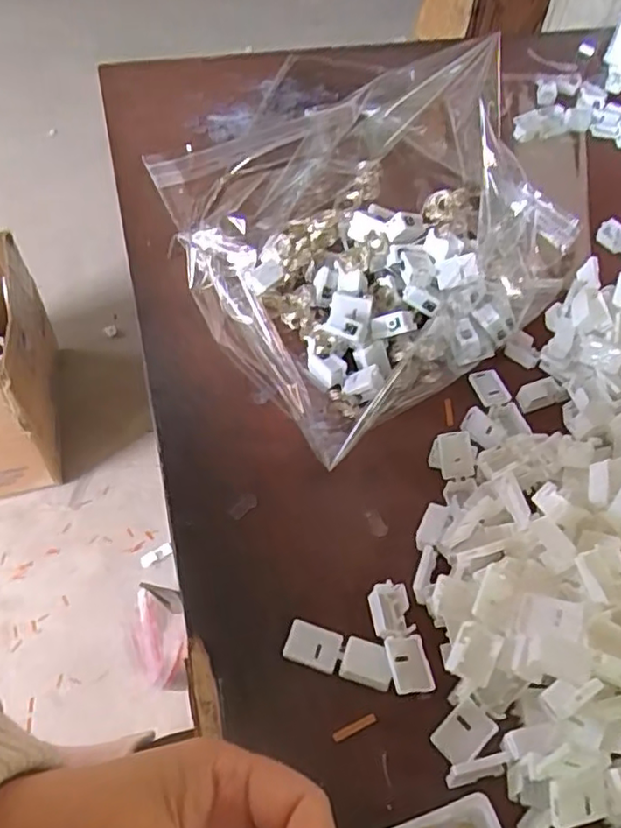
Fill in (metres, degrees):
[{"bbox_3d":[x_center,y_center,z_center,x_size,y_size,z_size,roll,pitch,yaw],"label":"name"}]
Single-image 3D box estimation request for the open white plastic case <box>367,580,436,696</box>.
[{"bbox_3d":[0.046,0.114,0.318,0.021,0.009,0.056,-8,53,-8],"label":"open white plastic case"}]

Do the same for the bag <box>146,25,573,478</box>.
[{"bbox_3d":[0.030,-0.104,0.406,0.227,0.138,0.164,-29,59,-22],"label":"bag"}]

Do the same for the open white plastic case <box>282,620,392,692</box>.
[{"bbox_3d":[0.014,0.120,0.314,0.054,0.010,0.020,16,53,10],"label":"open white plastic case"}]

